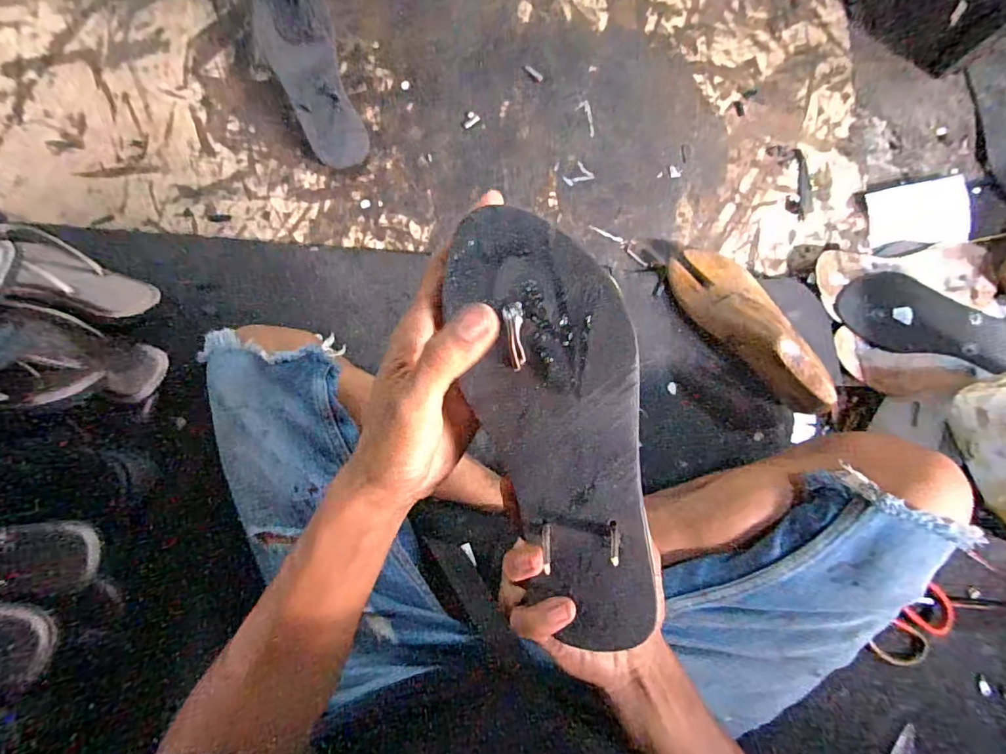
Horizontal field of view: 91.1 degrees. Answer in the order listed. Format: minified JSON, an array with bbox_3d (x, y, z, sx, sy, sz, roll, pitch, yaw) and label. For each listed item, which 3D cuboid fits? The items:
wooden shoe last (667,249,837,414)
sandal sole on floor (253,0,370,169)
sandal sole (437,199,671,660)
[{"bbox_3d":[0.273,-0.057,0.542,0.068,0.064,0.218,-34,70,-5],"label":"wooden shoe last"},{"bbox_3d":[-0.237,-0.379,0.605,0.084,0.031,0.231,-19,99,-3],"label":"sandal sole on floor"},{"bbox_3d":[0.035,0.029,0.262,0.082,0.022,0.230,-12,97,17],"label":"sandal sole"}]

